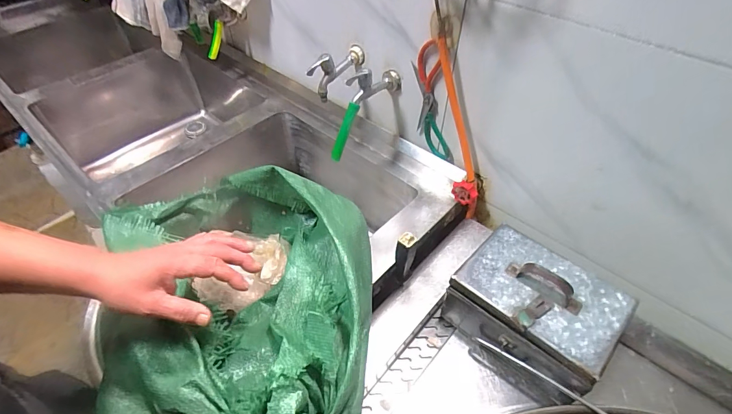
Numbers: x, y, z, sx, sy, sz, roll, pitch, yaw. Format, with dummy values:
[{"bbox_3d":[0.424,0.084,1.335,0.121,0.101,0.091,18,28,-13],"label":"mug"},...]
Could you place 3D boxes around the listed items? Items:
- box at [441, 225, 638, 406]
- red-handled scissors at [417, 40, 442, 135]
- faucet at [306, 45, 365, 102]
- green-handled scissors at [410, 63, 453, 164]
[{"bbox_3d":[0.283,0.174,0.655,0.244,0.154,0.181,33,55,26],"label":"box"},{"bbox_3d":[0.127,-0.239,0.780,0.052,0.224,0.010,33,62,27],"label":"red-handled scissors"},{"bbox_3d":[-0.070,-0.299,0.859,0.045,0.106,0.148,35,56,28],"label":"faucet"},{"bbox_3d":[0.136,-0.197,0.817,0.055,0.222,0.009,8,41,45],"label":"green-handled scissors"}]

